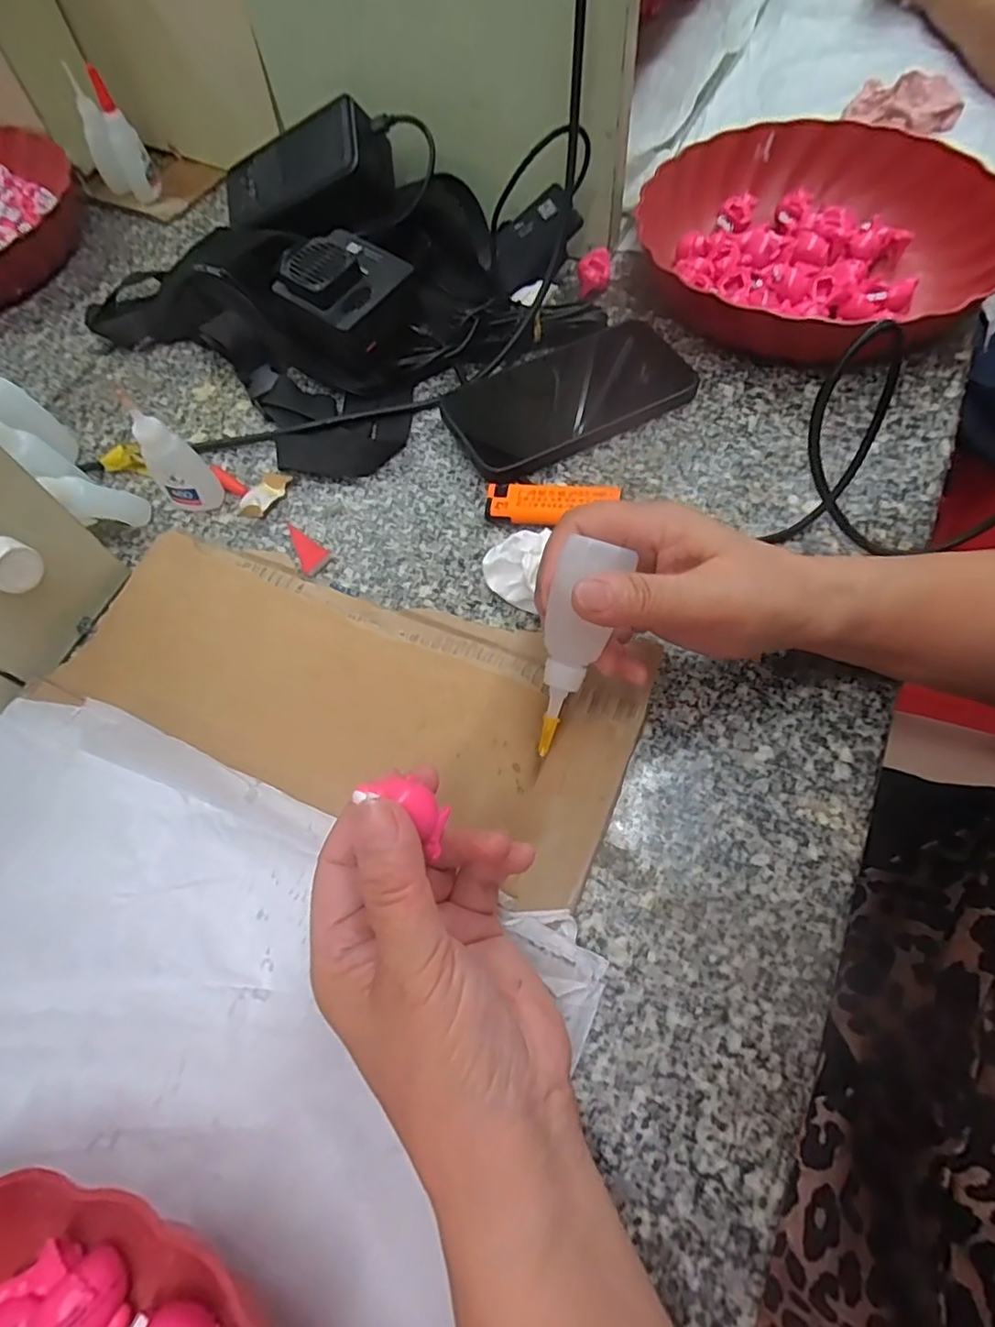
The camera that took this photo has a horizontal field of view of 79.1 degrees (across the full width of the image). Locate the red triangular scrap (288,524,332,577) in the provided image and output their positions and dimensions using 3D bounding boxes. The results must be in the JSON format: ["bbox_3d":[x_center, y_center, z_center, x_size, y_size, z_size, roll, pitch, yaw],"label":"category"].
[{"bbox_3d":[-0.116,-0.073,0.373,0.018,0.004,0.041,-26,63,-10],"label":"red triangular scrap"}]

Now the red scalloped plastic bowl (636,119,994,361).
[{"bbox_3d":[0.226,-0.313,0.447,0.234,0.055,0.232,-23,63,-9],"label":"red scalloped plastic bowl"}]

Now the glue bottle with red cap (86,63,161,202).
[{"bbox_3d":[-0.339,-0.475,0.550,0.027,0.093,0.026,-26,63,-9],"label":"glue bottle with red cap"}]

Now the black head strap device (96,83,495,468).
[{"bbox_3d":[-0.147,-0.298,0.448,0.320,0.089,0.247,37,70,21],"label":"black head strap device"}]

